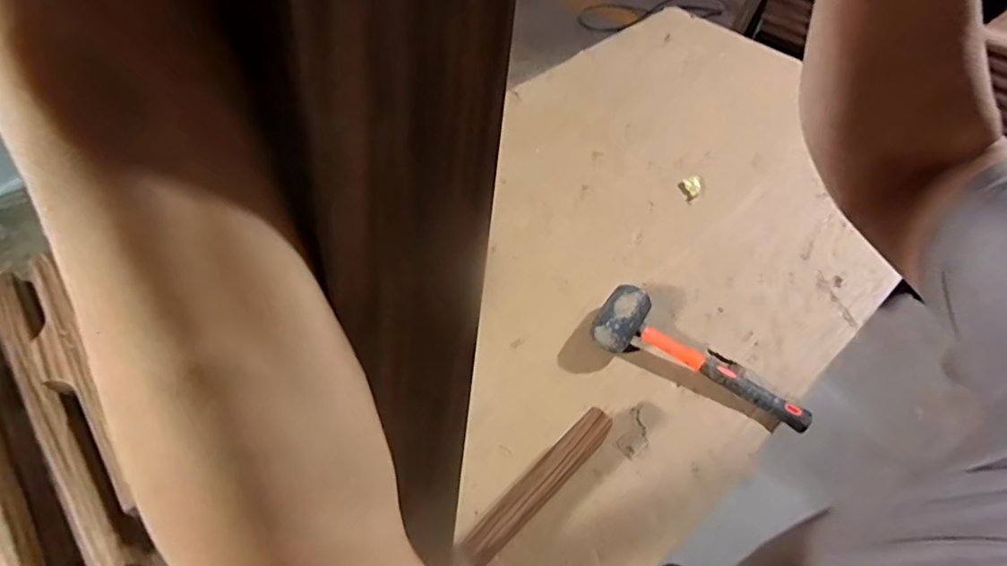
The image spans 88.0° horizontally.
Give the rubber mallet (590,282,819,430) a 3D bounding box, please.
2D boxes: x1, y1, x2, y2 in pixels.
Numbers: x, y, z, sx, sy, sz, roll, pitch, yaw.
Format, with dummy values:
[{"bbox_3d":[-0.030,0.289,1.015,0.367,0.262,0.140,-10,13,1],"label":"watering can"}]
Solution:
[{"bbox_3d":[0.314,0.122,0.831,0.344,0.064,0.103,26,57,21],"label":"rubber mallet"}]

